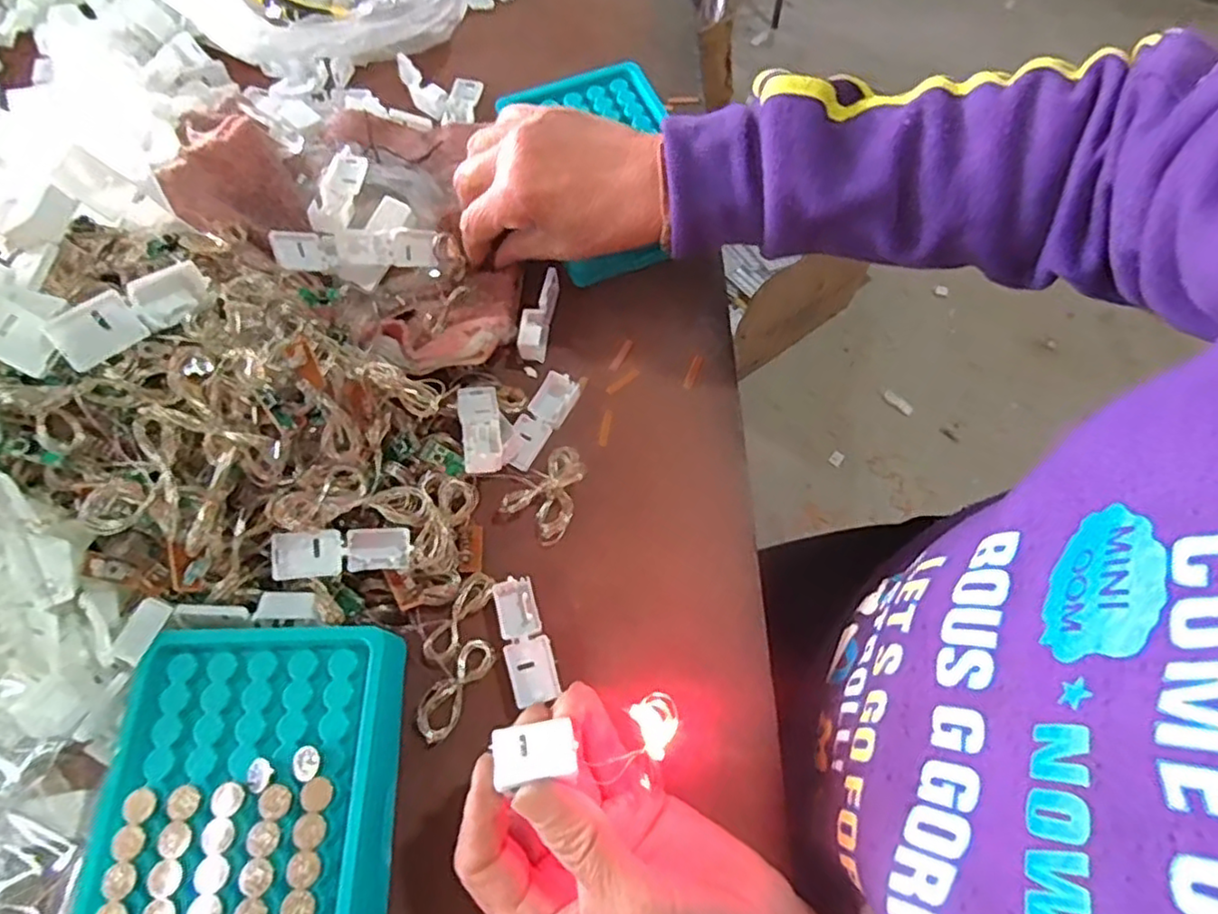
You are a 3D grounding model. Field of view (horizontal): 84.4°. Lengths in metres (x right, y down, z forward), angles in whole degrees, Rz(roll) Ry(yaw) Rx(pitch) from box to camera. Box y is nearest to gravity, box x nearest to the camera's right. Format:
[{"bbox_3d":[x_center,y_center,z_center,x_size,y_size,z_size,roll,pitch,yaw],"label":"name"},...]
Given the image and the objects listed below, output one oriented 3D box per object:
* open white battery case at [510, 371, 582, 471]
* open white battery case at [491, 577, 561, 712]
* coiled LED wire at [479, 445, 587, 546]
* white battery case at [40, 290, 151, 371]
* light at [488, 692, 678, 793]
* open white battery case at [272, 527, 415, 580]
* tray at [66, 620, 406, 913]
[{"bbox_3d":[-0.037,-0.019,0.353,0.020,0.013,0.055,28,66,12],"label":"open white battery case"},{"bbox_3d":[-0.038,0.082,0.304,0.021,0.007,0.056,-16,65,-10],"label":"open white battery case"},{"bbox_3d":[-0.030,0.018,0.334,0.047,0.012,0.045,-26,67,-14],"label":"coiled LED wire"},{"bbox_3d":[-0.188,-0.046,0.247,0.027,0.008,0.020,-46,116,-31],"label":"white battery case"},{"bbox_3d":[-0.008,0.097,0.230,0.063,0.013,0.019,-5,63,-16],"label":"light"},{"bbox_3d":[-0.116,0.041,0.293,0.056,0.011,0.018,-2,62,-20],"label":"open white battery case"},{"bbox_3d":[-0.137,0.136,0.259,0.103,0.037,0.135,1,63,-1],"label":"tray"}]

